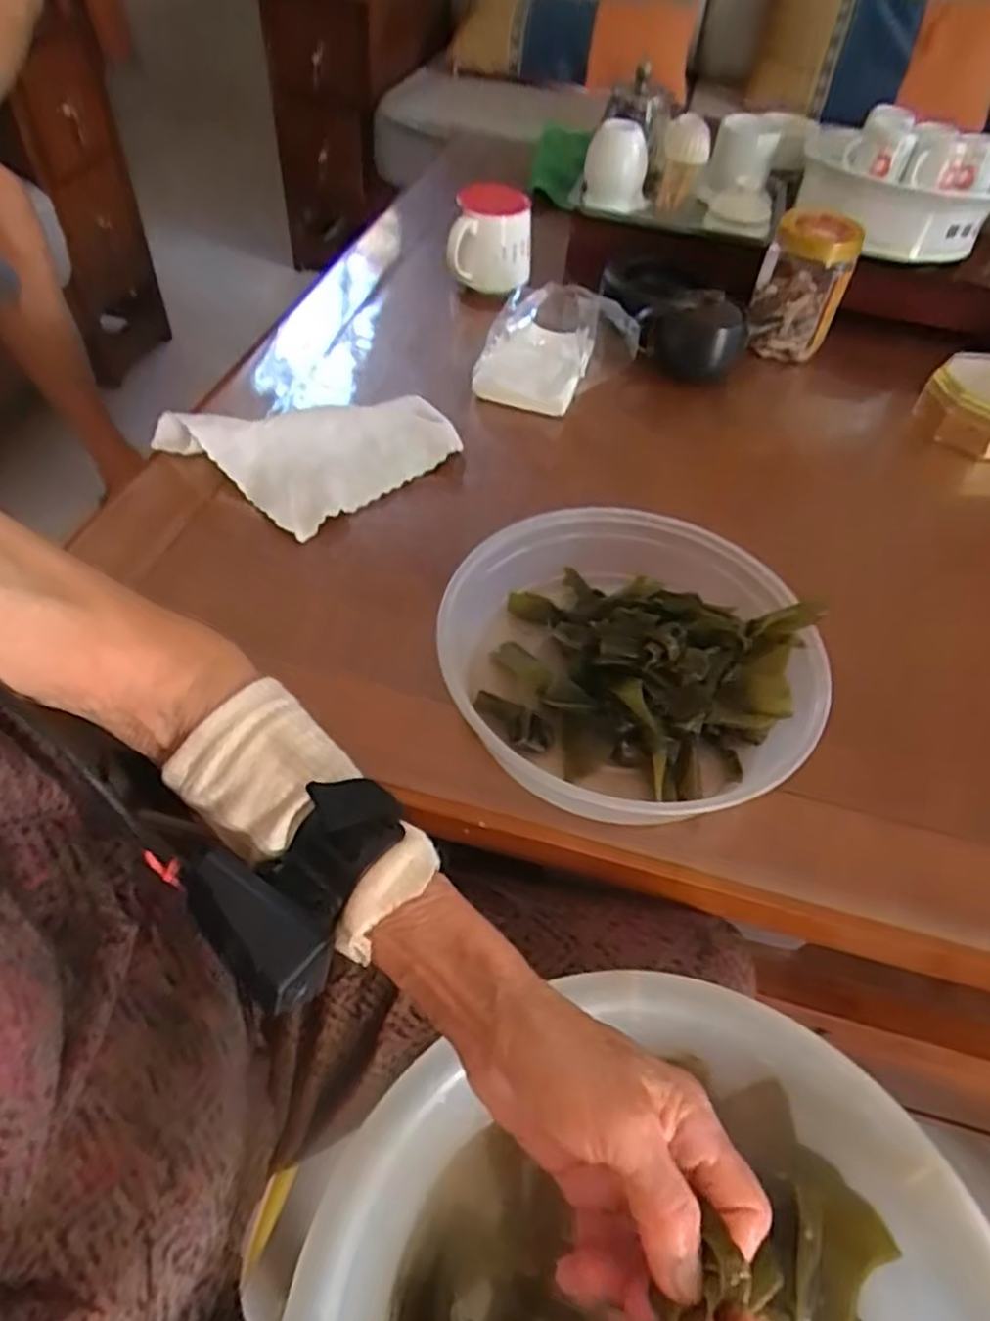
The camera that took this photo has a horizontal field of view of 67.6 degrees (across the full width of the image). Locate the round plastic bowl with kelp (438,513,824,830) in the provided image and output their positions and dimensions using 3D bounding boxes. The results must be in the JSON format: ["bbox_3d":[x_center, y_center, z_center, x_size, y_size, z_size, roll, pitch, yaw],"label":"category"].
[{"bbox_3d":[0.088,0.003,0.491,0.239,0.069,0.226,2,52,-3],"label":"round plastic bowl with kelp"}]

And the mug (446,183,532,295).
[{"bbox_3d":[-0.005,-0.469,0.823,0.090,0.082,0.092,4,51,-1],"label":"mug"}]

